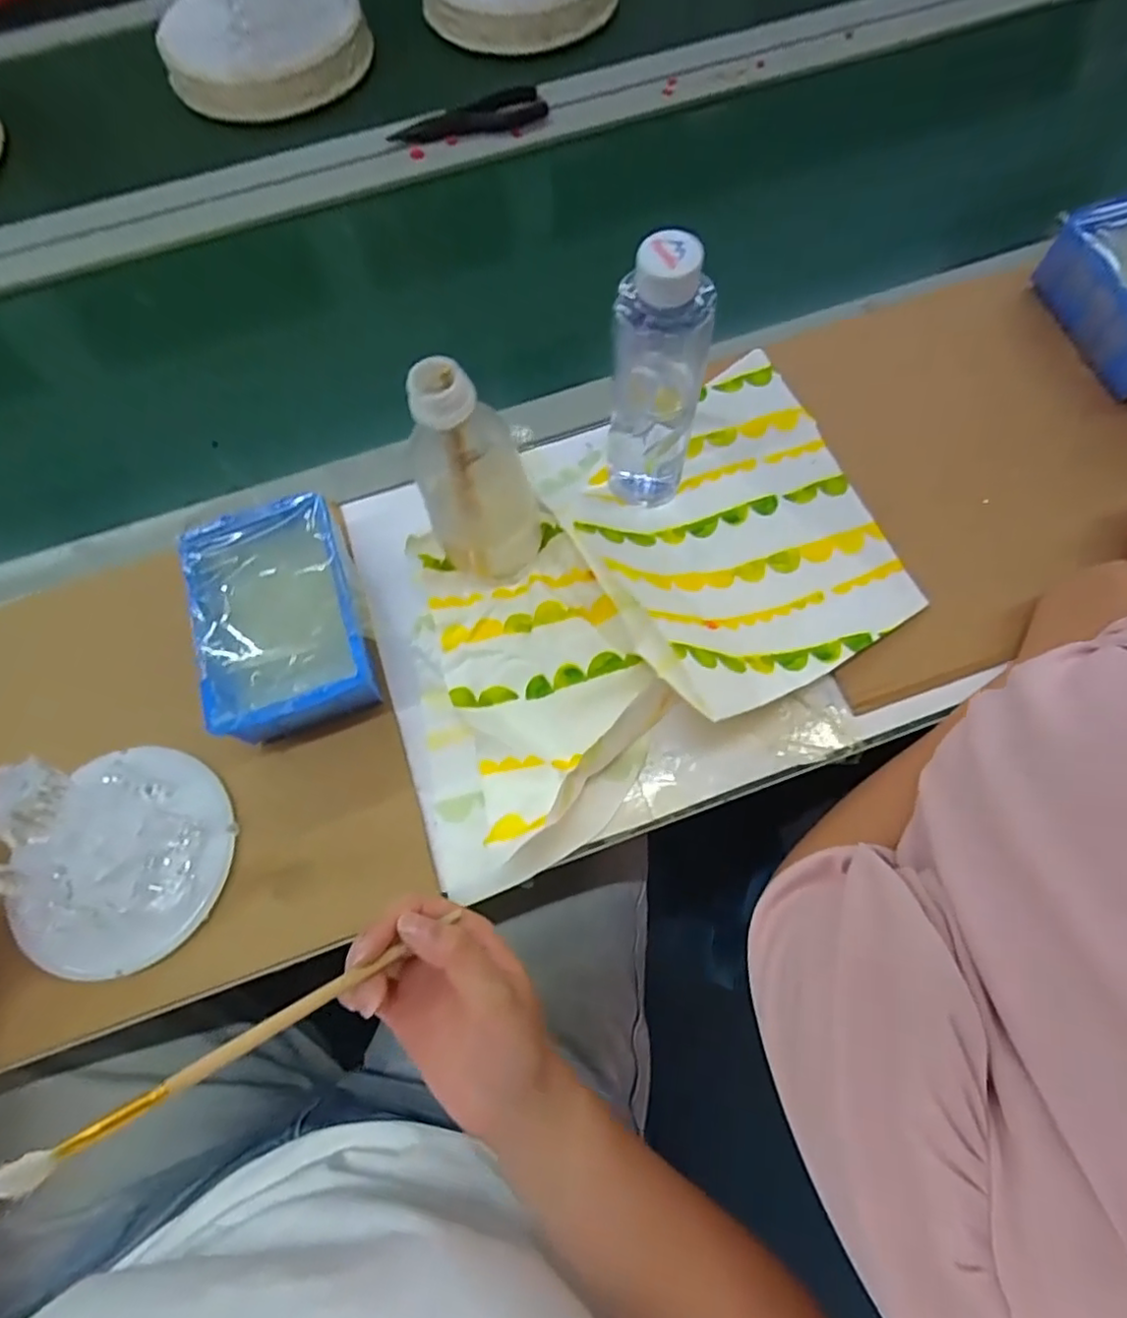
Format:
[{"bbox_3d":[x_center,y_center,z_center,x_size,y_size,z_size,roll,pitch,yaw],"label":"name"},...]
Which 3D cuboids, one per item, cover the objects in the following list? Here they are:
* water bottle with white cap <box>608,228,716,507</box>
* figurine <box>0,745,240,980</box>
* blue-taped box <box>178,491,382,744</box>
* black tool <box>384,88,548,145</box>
[{"bbox_3d":[0.056,-0.170,0.388,0.055,0.174,0.051,-4,69,1],"label":"water bottle with white cap"},{"bbox_3d":[-0.260,0.100,0.334,0.114,0.105,0.124,-1,69,2],"label":"figurine"},{"bbox_3d":[-0.176,-0.023,0.406,0.100,0.060,0.148,-19,69,-5],"label":"blue-taped box"},{"bbox_3d":[-0.094,-0.533,0.618,0.151,0.011,0.049,-17,69,-4],"label":"black tool"}]

